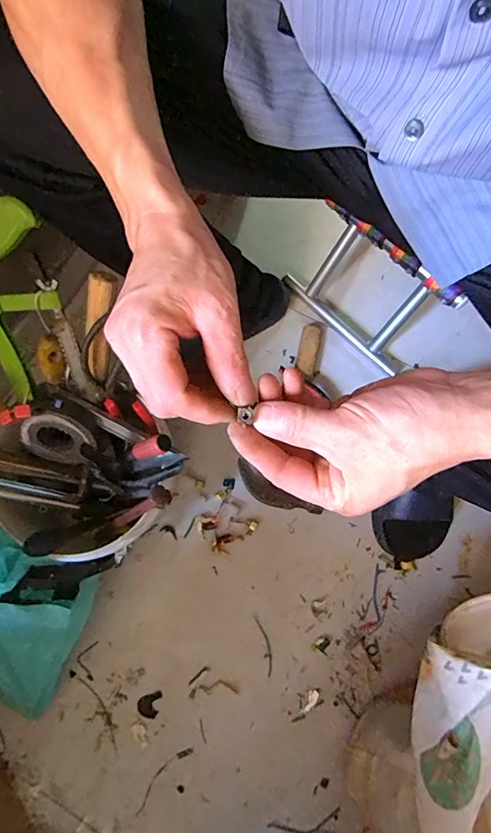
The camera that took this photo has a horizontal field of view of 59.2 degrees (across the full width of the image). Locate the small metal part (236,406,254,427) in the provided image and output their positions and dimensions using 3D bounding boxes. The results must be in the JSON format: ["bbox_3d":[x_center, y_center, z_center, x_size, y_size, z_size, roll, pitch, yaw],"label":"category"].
[{"bbox_3d":[-0.001,0.000,0.261,0.009,0.005,0.009,7,77,3],"label":"small metal part"}]

